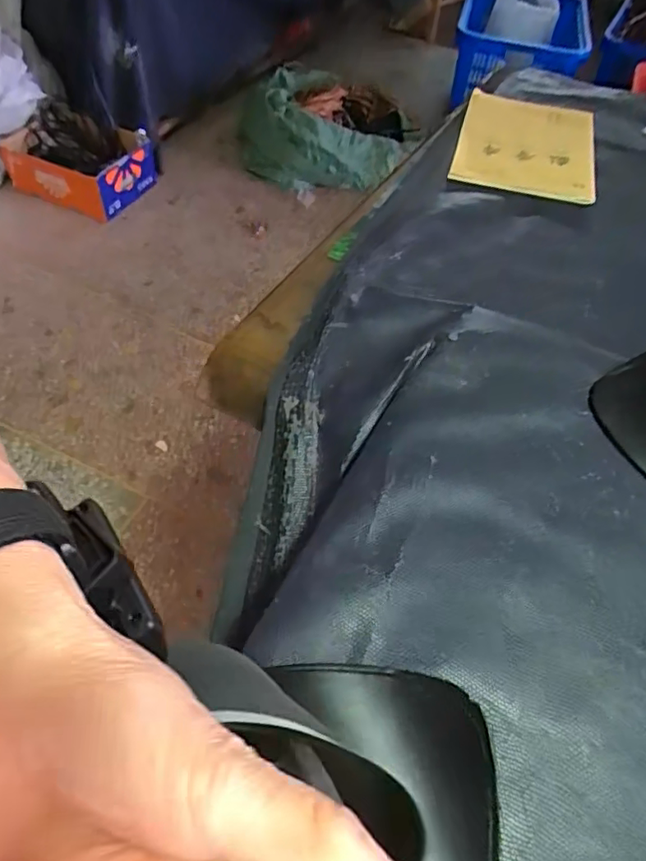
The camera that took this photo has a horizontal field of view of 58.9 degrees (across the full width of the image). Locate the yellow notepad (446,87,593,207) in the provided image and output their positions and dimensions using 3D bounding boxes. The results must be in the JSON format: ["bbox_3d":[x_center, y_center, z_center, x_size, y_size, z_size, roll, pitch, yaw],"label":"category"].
[{"bbox_3d":[0.226,-0.320,0.639,0.144,0.015,0.208,14,52,8],"label":"yellow notepad"}]

